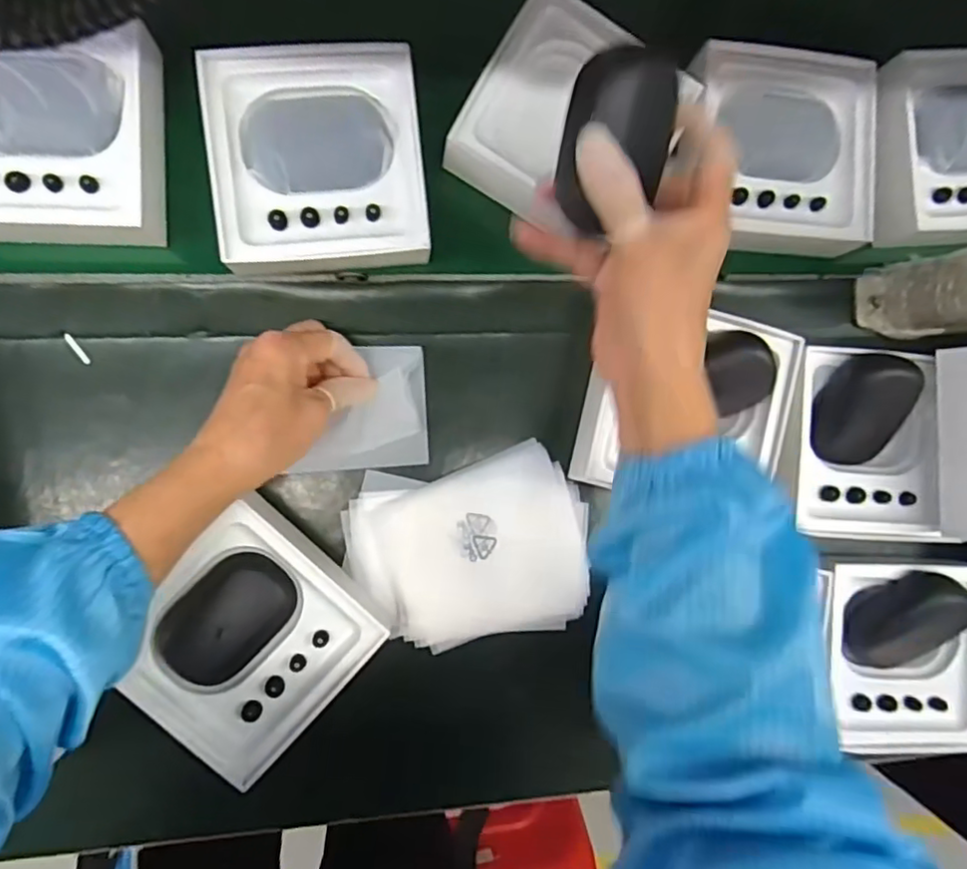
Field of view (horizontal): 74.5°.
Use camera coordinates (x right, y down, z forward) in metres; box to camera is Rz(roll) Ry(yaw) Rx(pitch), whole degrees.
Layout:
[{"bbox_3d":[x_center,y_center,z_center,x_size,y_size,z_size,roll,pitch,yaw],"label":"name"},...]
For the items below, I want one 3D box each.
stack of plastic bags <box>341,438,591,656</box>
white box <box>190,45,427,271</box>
[{"bbox_3d":[-0.009,0.085,0.460,0.168,0.010,0.130,-12,92,-3],"label":"stack of plastic bags"},{"bbox_3d":[-0.108,-0.183,0.432,0.142,0.042,0.145,-6,92,-3],"label":"white box"}]

